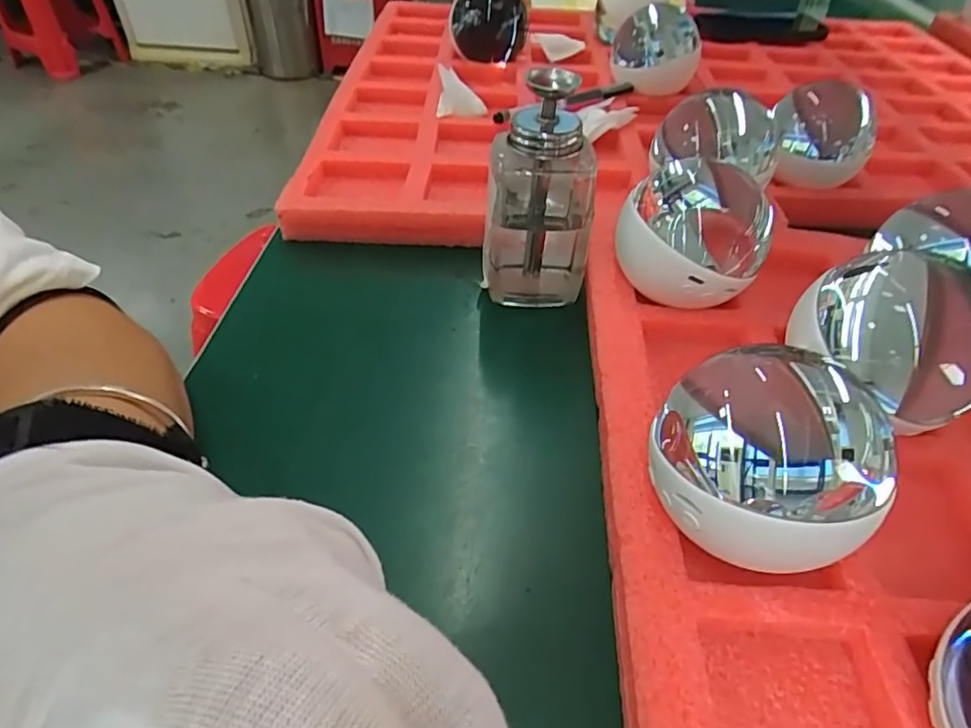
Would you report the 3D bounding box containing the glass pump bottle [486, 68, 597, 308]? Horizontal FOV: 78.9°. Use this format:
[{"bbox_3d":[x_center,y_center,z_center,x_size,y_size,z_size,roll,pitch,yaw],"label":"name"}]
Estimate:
[{"bbox_3d":[0.032,-0.093,0.329,0.059,0.116,0.054,12,44,9],"label":"glass pump bottle"}]

